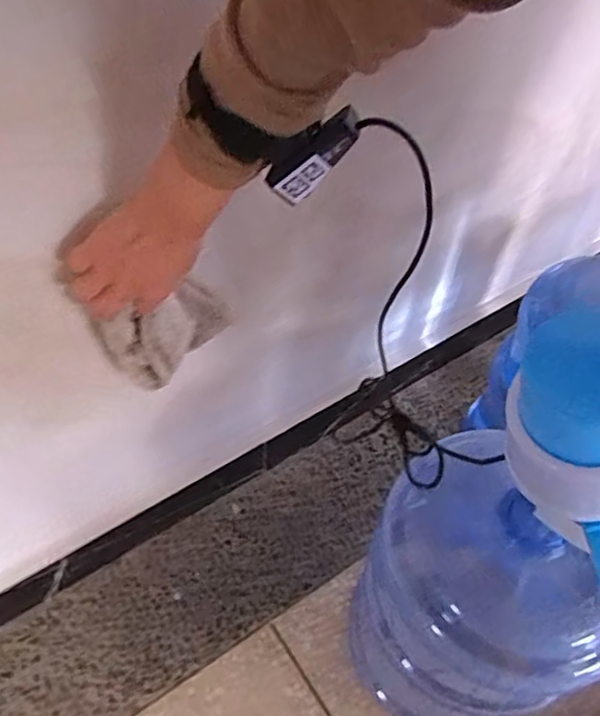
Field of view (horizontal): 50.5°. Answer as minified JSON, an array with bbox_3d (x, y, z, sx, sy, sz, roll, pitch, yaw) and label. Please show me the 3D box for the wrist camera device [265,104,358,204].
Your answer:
[{"bbox_3d":[0.009,-0.132,0.414,0.028,0.071,0.019,20,39,-43],"label":"wrist camera device"}]

